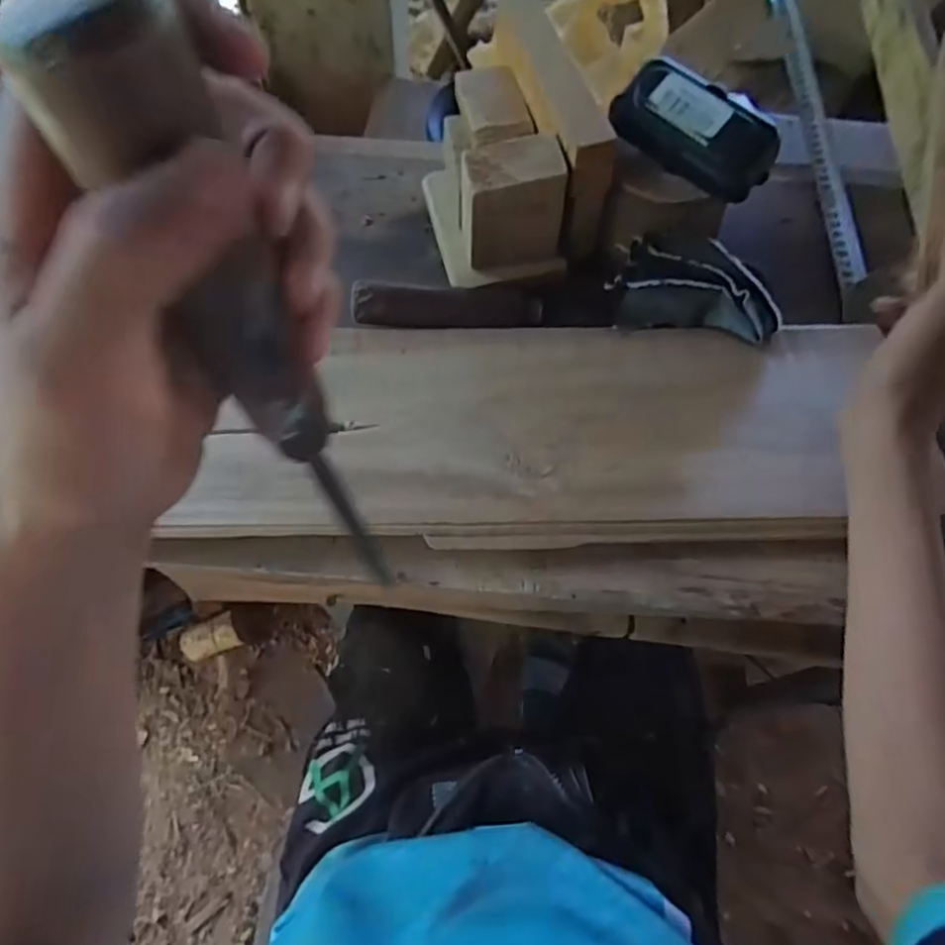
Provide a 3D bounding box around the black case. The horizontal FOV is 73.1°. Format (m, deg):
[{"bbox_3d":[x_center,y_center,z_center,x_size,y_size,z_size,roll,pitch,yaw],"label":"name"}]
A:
[{"bbox_3d":[0.142,-0.220,0.408,0.104,0.035,0.045,43,71,15],"label":"black case"}]

